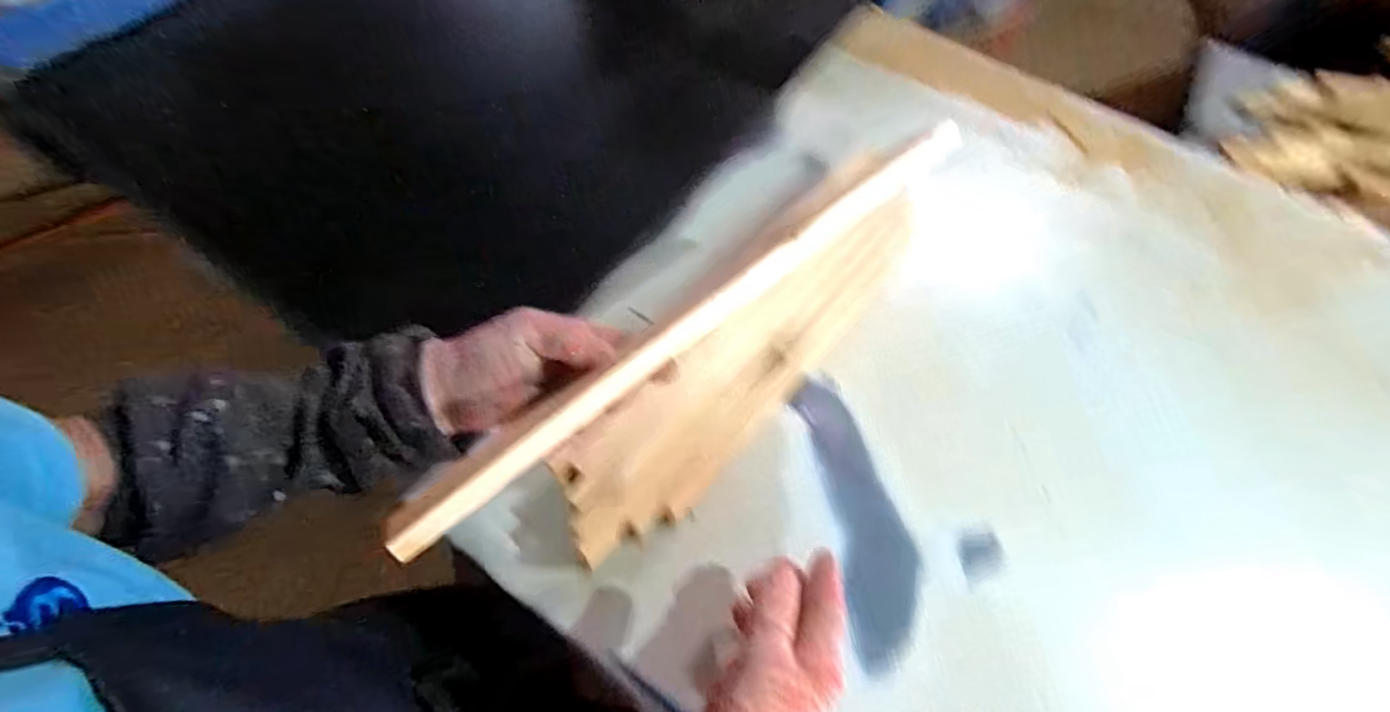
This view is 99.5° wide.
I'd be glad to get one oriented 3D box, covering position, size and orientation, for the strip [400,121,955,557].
[{"bbox_3d":[0.016,-0.036,0.396,0.479,0.013,0.022,-37,68,-18],"label":"strip"}]

